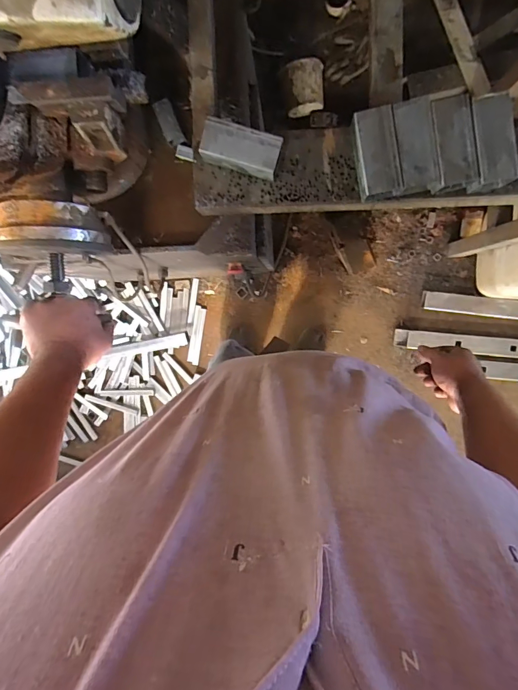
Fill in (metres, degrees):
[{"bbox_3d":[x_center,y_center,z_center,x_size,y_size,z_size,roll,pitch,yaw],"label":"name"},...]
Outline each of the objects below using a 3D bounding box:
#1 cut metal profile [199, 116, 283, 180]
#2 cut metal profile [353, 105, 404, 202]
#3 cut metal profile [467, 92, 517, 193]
[{"bbox_3d":[-0.023,-0.254,0.536,0.100,0.038,0.049,17,97,3],"label":"cut metal profile"},{"bbox_3d":[0.147,-0.240,0.522,0.049,0.043,0.099,-11,95,6],"label":"cut metal profile"},{"bbox_3d":[0.286,-0.250,0.510,0.046,0.046,0.102,-7,96,5],"label":"cut metal profile"}]

